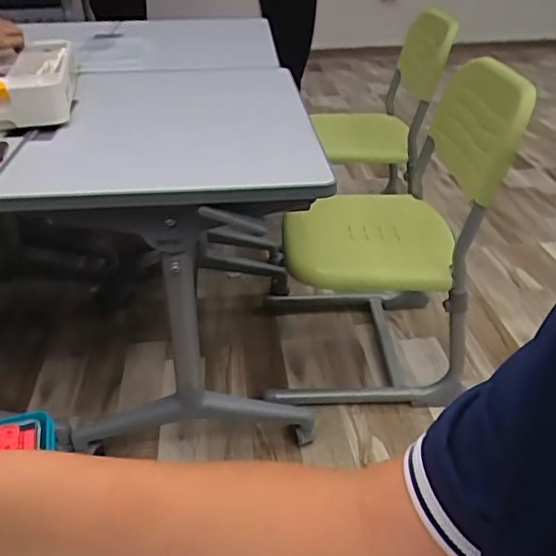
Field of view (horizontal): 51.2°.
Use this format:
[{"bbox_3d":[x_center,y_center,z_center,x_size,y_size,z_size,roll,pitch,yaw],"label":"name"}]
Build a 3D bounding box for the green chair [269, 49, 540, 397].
[{"bbox_3d":[0.224,-0.078,1.256,0.426,0.704,0.414,5,33,9],"label":"green chair"}]

